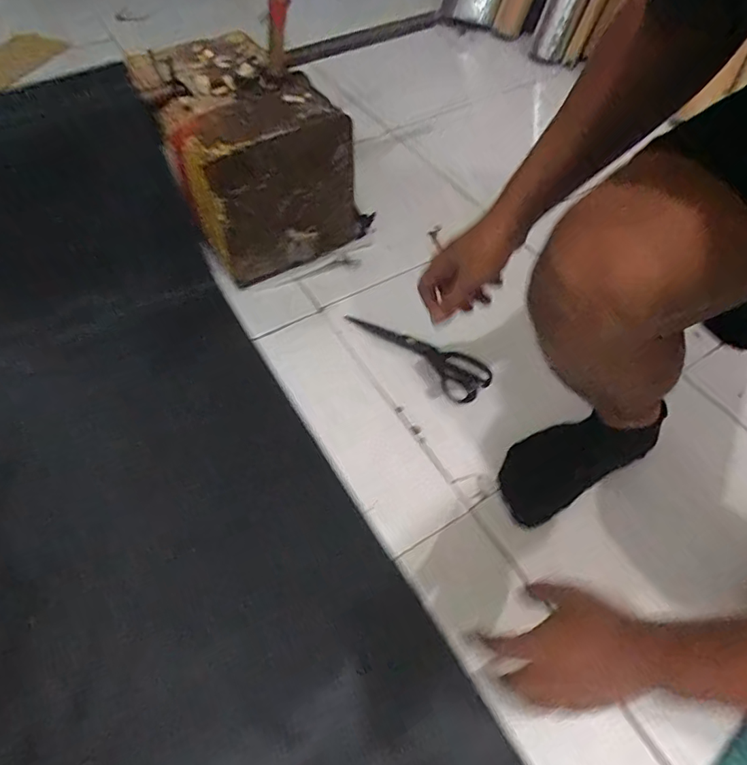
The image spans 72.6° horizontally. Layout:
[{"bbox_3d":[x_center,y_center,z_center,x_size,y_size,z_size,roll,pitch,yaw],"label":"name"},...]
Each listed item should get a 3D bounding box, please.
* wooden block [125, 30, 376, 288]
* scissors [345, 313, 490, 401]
[{"bbox_3d":[-0.198,-0.372,0.853,0.278,0.252,0.296,-27,59,-18],"label":"wooden block"},{"bbox_3d":[0.066,-0.054,0.783,0.240,0.011,0.075,34,61,21],"label":"scissors"}]

